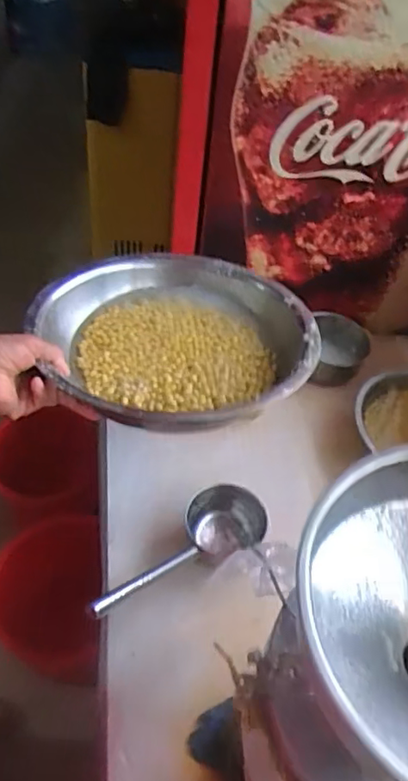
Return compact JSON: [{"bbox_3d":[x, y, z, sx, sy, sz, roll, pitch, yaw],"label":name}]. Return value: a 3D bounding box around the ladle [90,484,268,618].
[{"bbox_3d":[-0.046,0.274,0.952,0.111,0.104,0.364,31,26,21],"label":"ladle"}]

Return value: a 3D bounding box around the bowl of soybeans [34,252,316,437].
[{"bbox_3d":[-0.026,-0.063,0.671,0.284,0.079,0.297,4,47,-4],"label":"bowl of soybeans"}]

